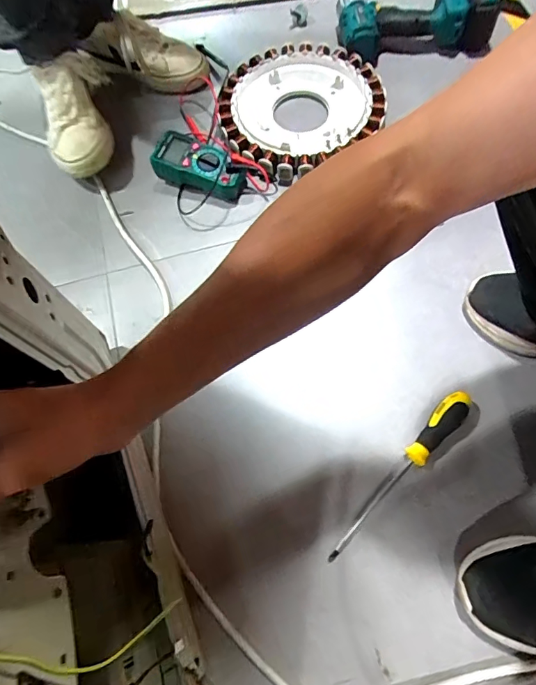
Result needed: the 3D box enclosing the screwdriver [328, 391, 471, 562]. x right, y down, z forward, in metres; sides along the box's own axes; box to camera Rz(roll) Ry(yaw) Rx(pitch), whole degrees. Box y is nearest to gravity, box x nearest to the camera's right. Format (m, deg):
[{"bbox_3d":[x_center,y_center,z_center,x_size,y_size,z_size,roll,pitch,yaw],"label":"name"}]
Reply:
[{"bbox_3d":[0.155,0.153,0.525,0.032,0.035,0.242,41,75,17],"label":"screwdriver"}]

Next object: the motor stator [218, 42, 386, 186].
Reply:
[{"bbox_3d":[0.049,-0.393,0.757,0.262,0.051,0.262,-1,68,2],"label":"motor stator"}]

